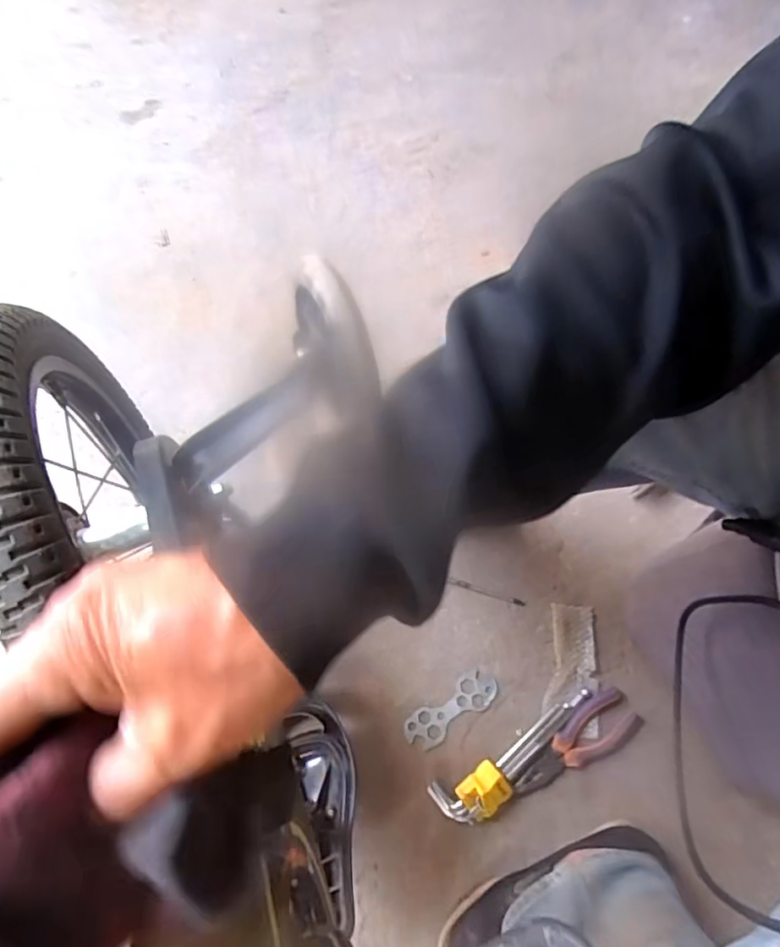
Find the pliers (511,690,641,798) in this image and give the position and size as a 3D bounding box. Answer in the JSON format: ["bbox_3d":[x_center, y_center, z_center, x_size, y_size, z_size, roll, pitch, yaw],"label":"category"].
[{"bbox_3d":[0.225,0.334,0.667,0.173,0.019,0.063,-33,73,-15],"label":"pliers"}]

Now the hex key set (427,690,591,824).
[{"bbox_3d":[0.157,0.341,0.654,0.224,0.039,0.056,-25,72,-12],"label":"hex key set"}]

